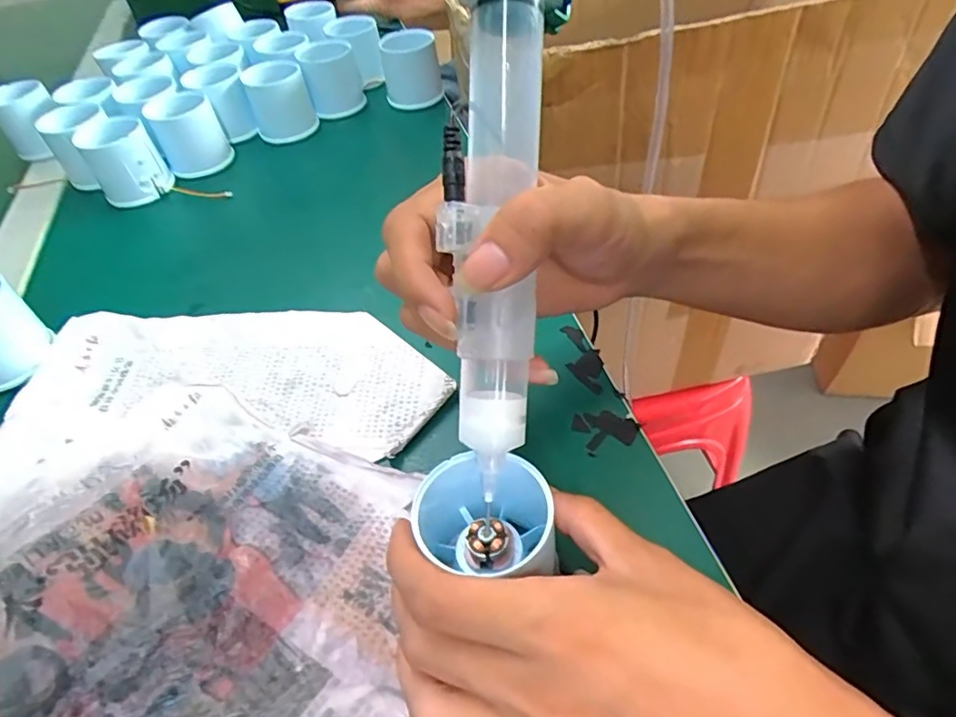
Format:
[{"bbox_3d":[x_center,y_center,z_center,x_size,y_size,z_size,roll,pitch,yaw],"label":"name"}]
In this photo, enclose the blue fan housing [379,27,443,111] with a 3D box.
[{"bbox_3d":[-0.065,-0.275,0.531,0.052,0.046,0.054,-14,50,-5],"label":"blue fan housing"}]

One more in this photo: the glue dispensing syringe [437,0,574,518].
[{"bbox_3d":[0.007,-0.041,0.196,0.036,0.030,0.181,3,94,9],"label":"glue dispensing syringe"}]

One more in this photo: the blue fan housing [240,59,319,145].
[{"bbox_3d":[-0.180,-0.236,0.513,0.053,0.050,0.058,-18,50,-9],"label":"blue fan housing"}]

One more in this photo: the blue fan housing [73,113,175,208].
[{"bbox_3d":[-0.294,-0.167,0.462,0.053,0.049,0.061,-32,54,-19],"label":"blue fan housing"}]

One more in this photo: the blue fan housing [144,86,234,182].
[{"bbox_3d":[-0.248,-0.195,0.482,0.052,0.054,0.053,-26,52,-15],"label":"blue fan housing"}]

